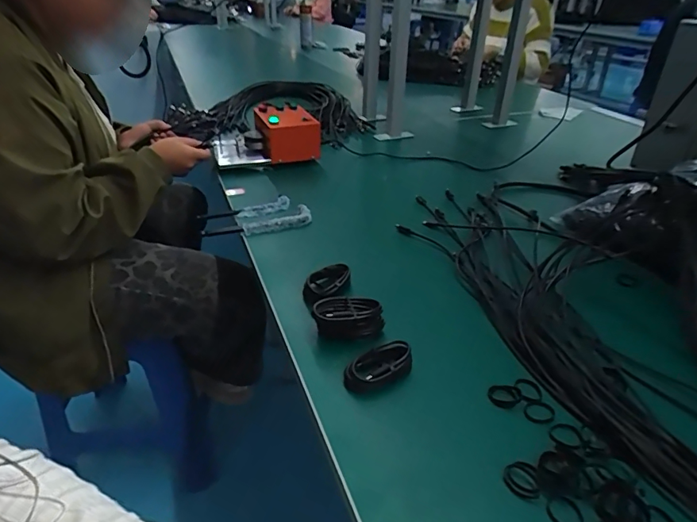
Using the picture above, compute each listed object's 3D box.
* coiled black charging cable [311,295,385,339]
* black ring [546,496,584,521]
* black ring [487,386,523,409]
[{"bbox_3d":[0.000,0.060,0.508,0.075,0.030,0.038,-2,32,-4],"label":"coiled black charging cable"},{"bbox_3d":[0.165,0.193,0.350,0.026,0.004,0.025,1,32,0],"label":"black ring"},{"bbox_3d":[0.152,0.132,0.447,0.031,0.008,0.023,3,32,3],"label":"black ring"}]

